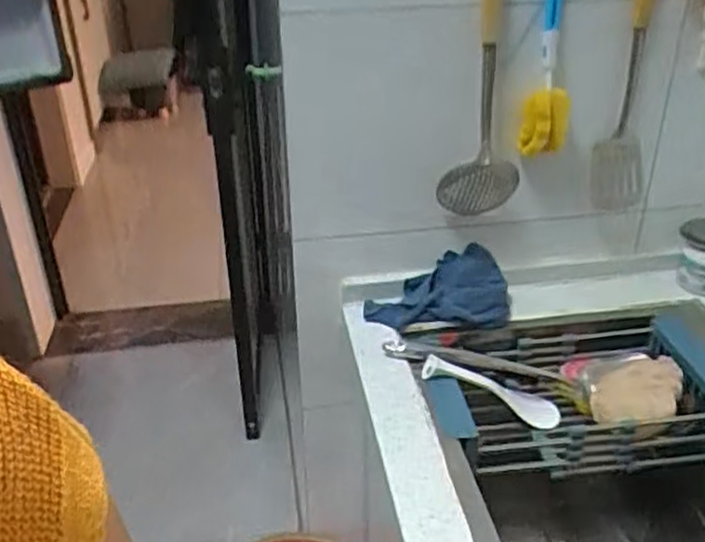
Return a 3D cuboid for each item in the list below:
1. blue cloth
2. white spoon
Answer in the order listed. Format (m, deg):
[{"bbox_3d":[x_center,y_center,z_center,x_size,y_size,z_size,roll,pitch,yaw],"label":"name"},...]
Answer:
[{"bbox_3d":[0.119,0.026,1.034,0.199,0.109,0.039,-3,-14,5],"label":"blue cloth"},{"bbox_3d":[0.185,0.157,0.967,0.213,0.038,0.037,26,21,-24],"label":"white spoon"}]

